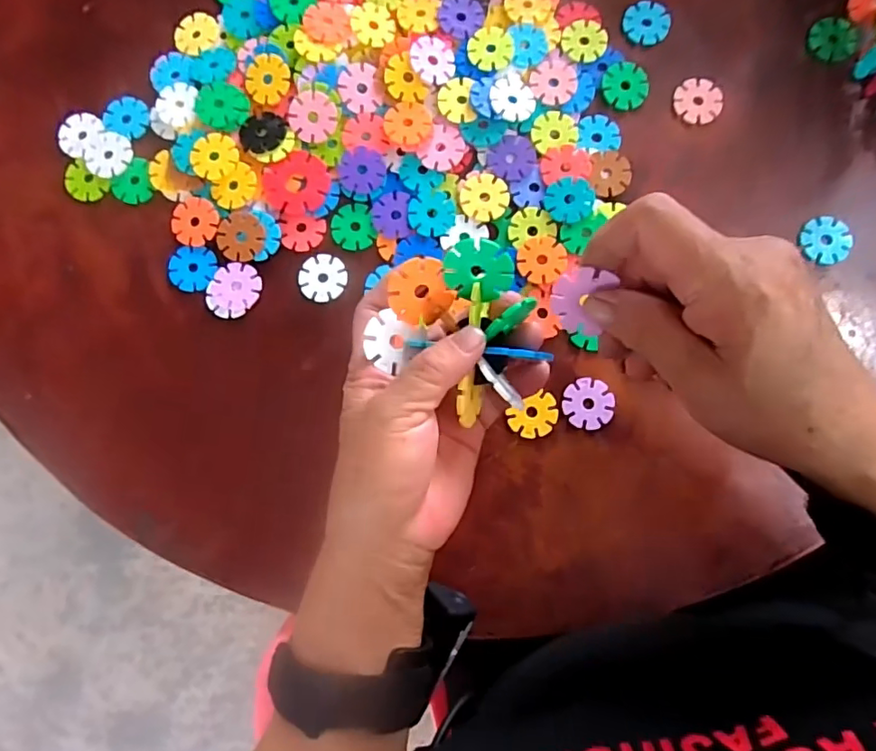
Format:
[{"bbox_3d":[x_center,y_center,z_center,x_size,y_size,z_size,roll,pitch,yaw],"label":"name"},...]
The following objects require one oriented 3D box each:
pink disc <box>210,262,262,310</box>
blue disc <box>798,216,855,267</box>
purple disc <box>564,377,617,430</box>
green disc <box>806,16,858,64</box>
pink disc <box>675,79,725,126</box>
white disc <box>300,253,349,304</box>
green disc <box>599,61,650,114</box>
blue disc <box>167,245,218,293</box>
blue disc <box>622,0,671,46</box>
[{"bbox_3d":[-0.132,-0.059,0.361,0.031,0.004,0.028,13,83,3],"label":"pink disc"},{"bbox_3d":[0.251,-0.087,0.354,0.030,0.007,0.031,0,83,1],"label":"blue disc"},{"bbox_3d":[0.095,0.018,0.344,0.029,0.004,0.031,0,83,1],"label":"purple disc"},{"bbox_3d":[0.268,-0.228,0.373,0.031,0.004,0.033,0,83,1],"label":"green disc"},{"bbox_3d":[0.177,-0.187,0.373,0.031,0.004,0.032,9,83,2],"label":"pink disc"},{"bbox_3d":[-0.075,-0.065,0.360,0.030,0.004,0.032,0,83,1],"label":"white disc"},{"bbox_3d":[0.128,-0.198,0.374,0.032,0.004,0.033,0,83,1],"label":"green disc"},{"bbox_3d":[-0.163,-0.071,0.366,0.031,0.004,0.030,0,83,1],"label":"blue disc"},{"bbox_3d":[0.146,-0.247,0.382,0.031,0.004,0.034,12,83,3],"label":"blue disc"}]

